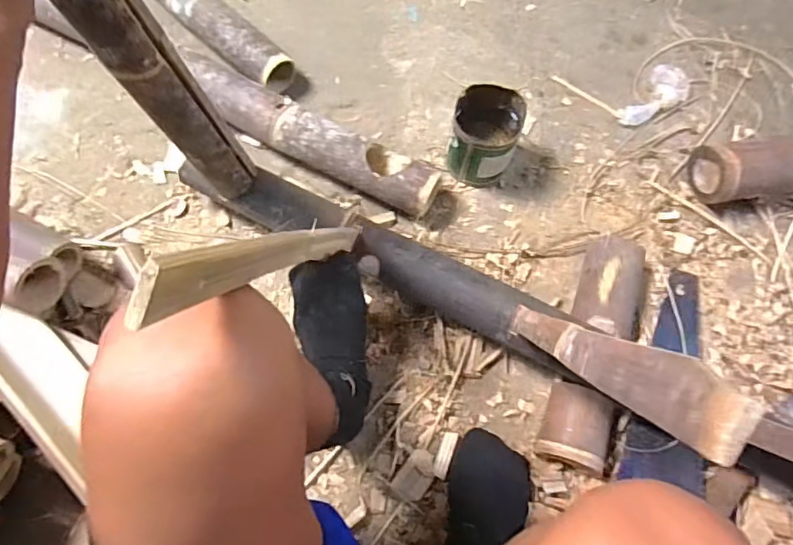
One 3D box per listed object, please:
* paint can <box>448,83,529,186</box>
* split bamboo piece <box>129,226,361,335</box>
[{"bbox_3d":[0.130,-0.196,0.785,0.099,0.114,0.117,19,74,6],"label":"paint can"},{"bbox_3d":[-0.067,-0.012,0.349,0.016,0.346,0.029,14,98,5],"label":"split bamboo piece"}]

